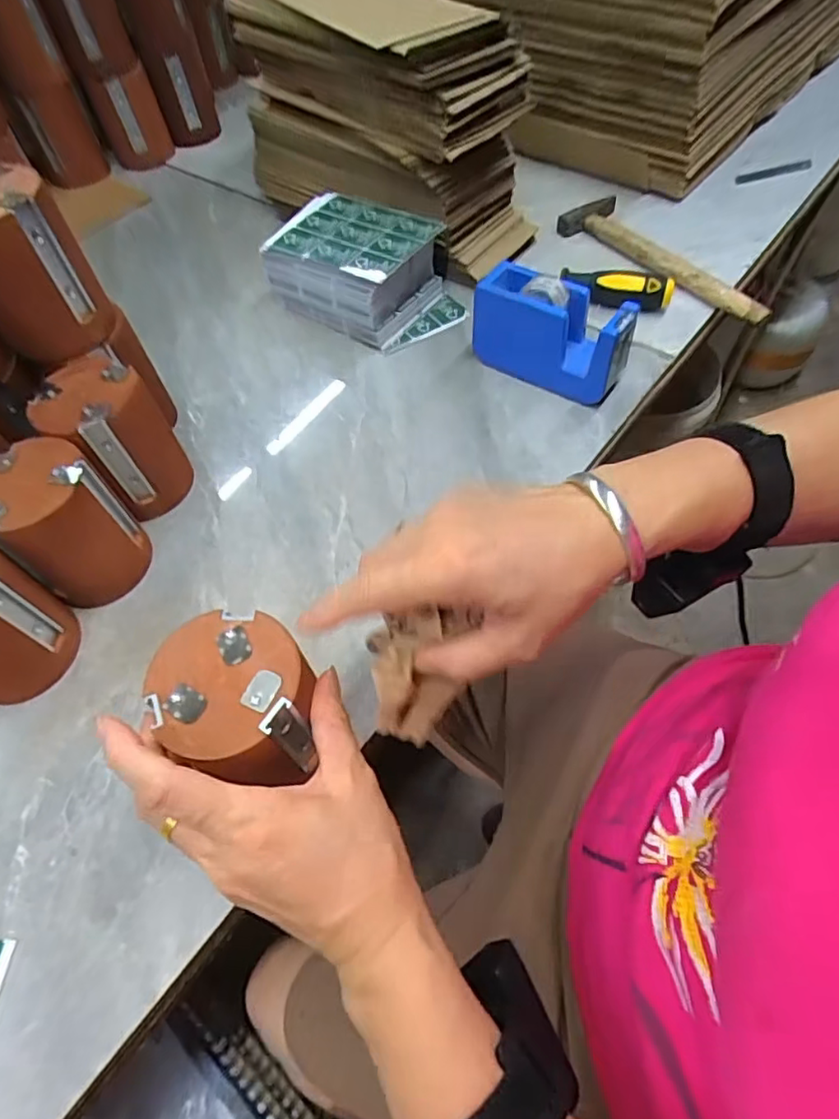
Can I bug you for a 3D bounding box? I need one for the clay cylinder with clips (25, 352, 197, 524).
[{"bbox_3d":[-0.231,-0.092,0.456,0.074,0.100,0.073,-37,63,-18],"label":"clay cylinder with clips"}]

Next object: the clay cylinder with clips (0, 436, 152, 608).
[{"bbox_3d":[-0.247,-0.024,0.415,0.072,0.101,0.078,39,68,24],"label":"clay cylinder with clips"}]

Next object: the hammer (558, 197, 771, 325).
[{"bbox_3d":[0.252,-0.307,0.594,0.069,0.021,0.237,-37,63,-18],"label":"hammer"}]

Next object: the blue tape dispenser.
[{"bbox_3d":[0.111,-0.191,0.503,0.135,0.079,0.051,29,64,20],"label":"blue tape dispenser"}]

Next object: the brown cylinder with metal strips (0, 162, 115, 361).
[{"bbox_3d":[-0.274,-0.203,0.409,0.077,0.098,0.070,-37,63,-18],"label":"brown cylinder with metal strips"}]

